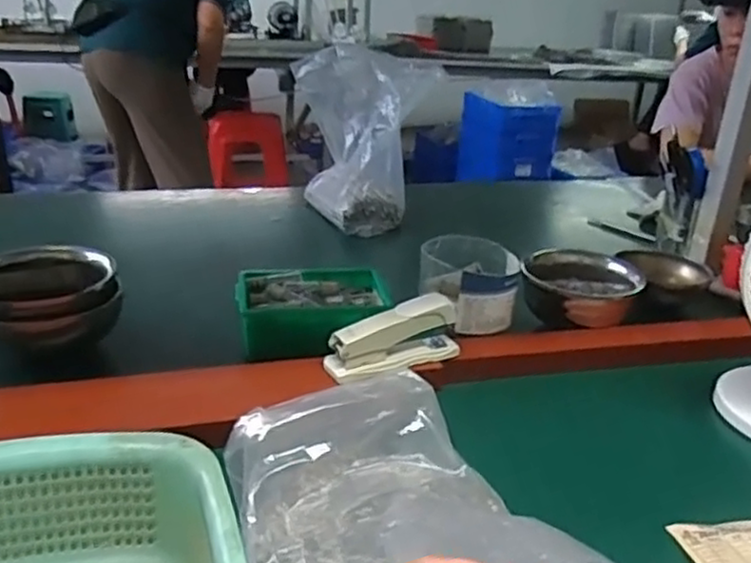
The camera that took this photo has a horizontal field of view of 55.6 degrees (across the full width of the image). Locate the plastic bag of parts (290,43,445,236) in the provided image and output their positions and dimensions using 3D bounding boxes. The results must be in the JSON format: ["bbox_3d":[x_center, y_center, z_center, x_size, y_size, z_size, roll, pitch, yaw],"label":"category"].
[{"bbox_3d":[-0.019,-0.208,1.041,0.197,0.225,0.172,3,23,-2],"label":"plastic bag of parts"}]

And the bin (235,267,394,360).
[{"bbox_3d":[-0.063,0.029,0.714,0.151,0.055,0.098,-3,24,-16],"label":"bin"}]

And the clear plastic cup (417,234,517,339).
[{"bbox_3d":[0.093,0.004,0.717,0.096,0.066,0.095,4,23,-2],"label":"clear plastic cup"}]

